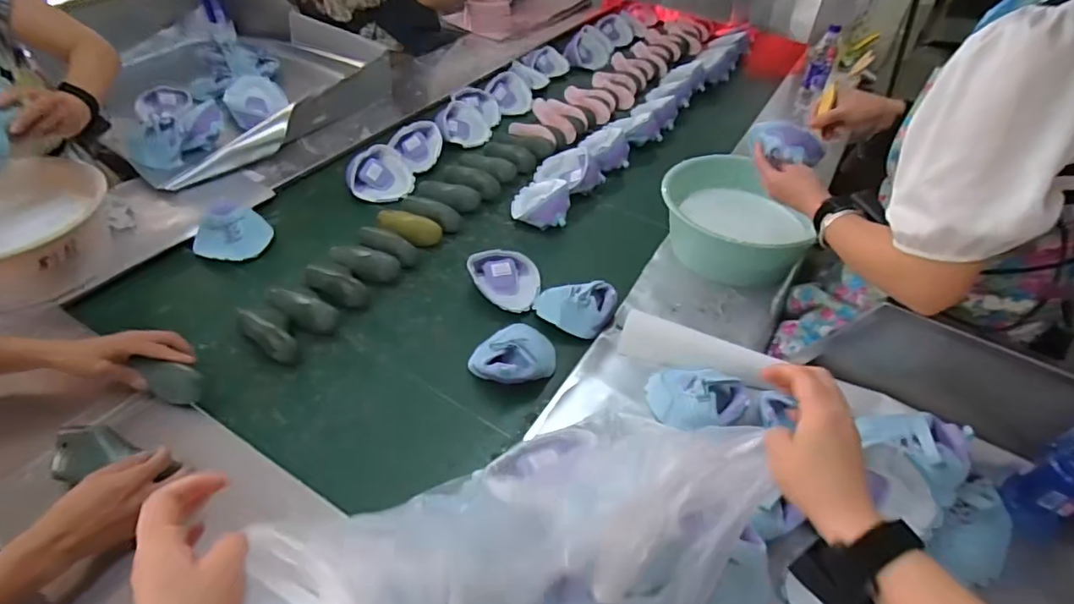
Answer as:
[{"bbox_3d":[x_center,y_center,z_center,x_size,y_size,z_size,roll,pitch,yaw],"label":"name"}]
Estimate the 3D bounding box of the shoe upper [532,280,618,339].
[{"bbox_3d":[0.066,0.008,0.934,0.134,0.046,0.091,2,44,0],"label":"shoe upper"}]

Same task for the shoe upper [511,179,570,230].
[{"bbox_3d":[0.007,-0.211,1.172,0.121,0.062,0.130,2,44,-1],"label":"shoe upper"}]

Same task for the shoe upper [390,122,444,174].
[{"bbox_3d":[-0.272,-0.363,1.279,0.108,0.057,0.150,-22,50,-24],"label":"shoe upper"}]

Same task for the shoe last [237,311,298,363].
[{"bbox_3d":[-0.428,0.057,0.875,0.132,0.045,0.034,30,50,25],"label":"shoe last"}]

